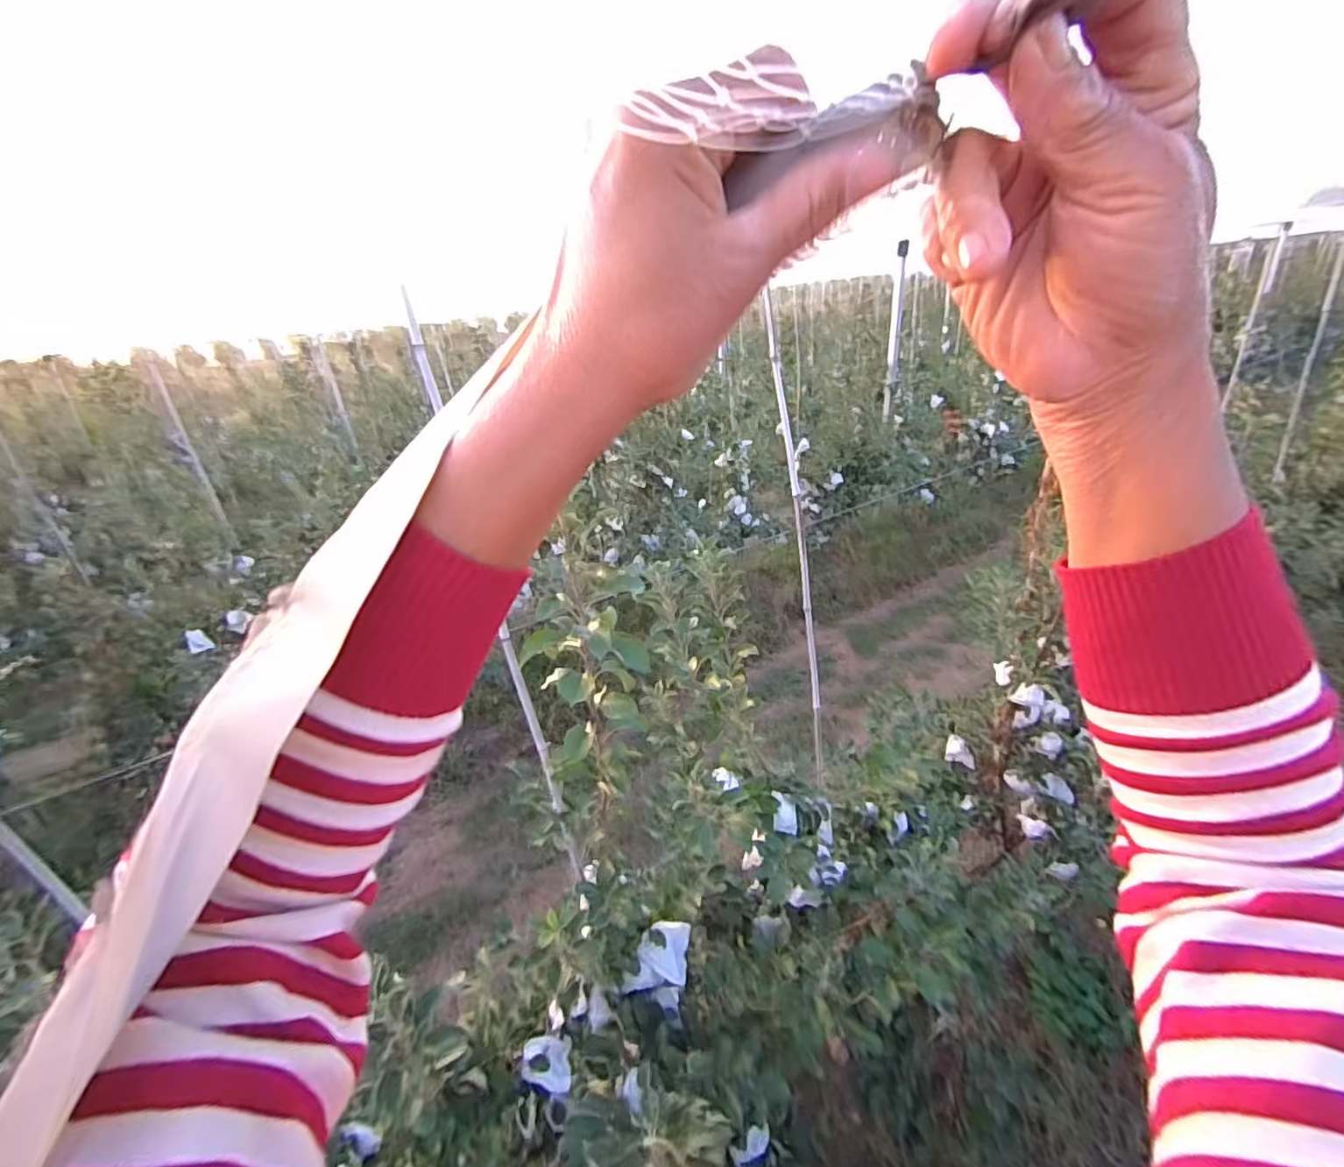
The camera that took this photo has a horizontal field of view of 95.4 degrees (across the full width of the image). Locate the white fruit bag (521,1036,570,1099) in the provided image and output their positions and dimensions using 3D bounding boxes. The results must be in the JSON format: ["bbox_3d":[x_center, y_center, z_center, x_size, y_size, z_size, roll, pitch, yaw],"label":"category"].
[{"bbox_3d":[-0.274,1.047,1.330,0.102,0.075,0.093,-6,26,0],"label":"white fruit bag"}]

